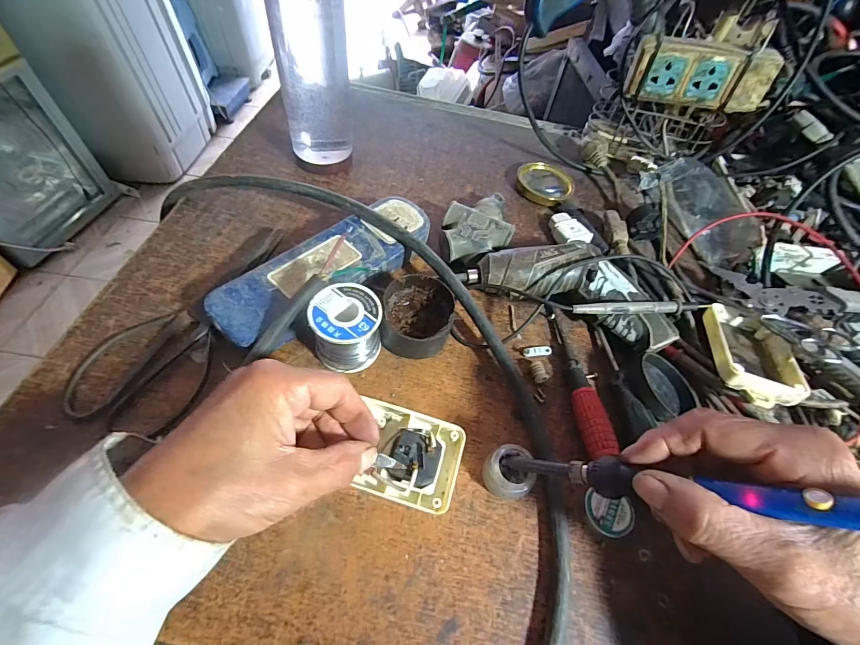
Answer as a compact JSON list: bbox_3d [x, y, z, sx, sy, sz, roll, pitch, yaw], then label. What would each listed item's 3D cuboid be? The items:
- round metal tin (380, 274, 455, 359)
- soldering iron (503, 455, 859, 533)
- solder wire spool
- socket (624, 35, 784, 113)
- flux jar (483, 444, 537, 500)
[{"bbox_3d":[-0.011,-0.004,0.323,0.056,0.040,0.058,2,55,-3],"label":"round metal tin"},{"bbox_3d":[0.126,0.084,0.198,0.204,0.016,0.018,-8,43,42],"label":"soldering iron"},{"bbox_3d":[-0.063,0.006,0.300,0.050,0.050,0.051,2,55,-3],"label":"solder wire spool"},{"bbox_3d":[0.287,-0.265,0.417,0.135,0.056,0.029,14,56,5],"label":"socket"},{"bbox_3d":[0.055,0.104,0.271,0.031,0.022,0.032,2,55,-3],"label":"flux jar"}]

